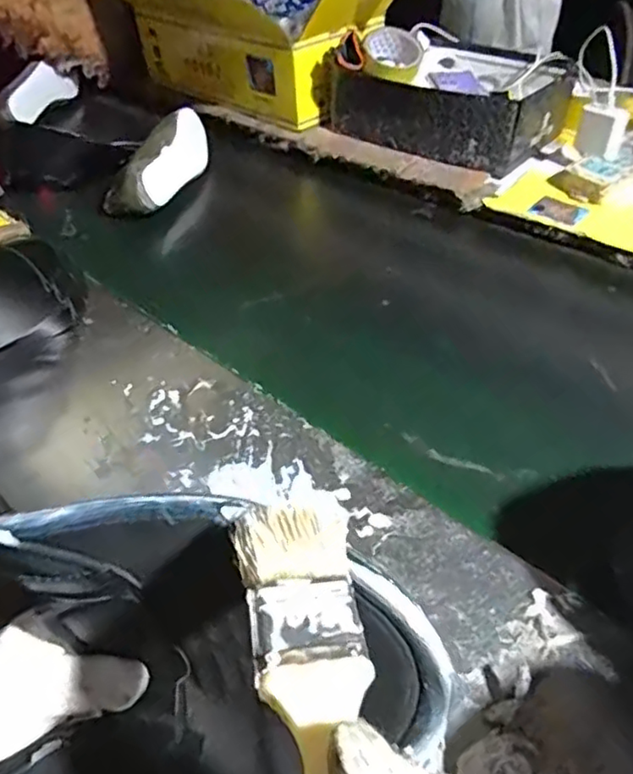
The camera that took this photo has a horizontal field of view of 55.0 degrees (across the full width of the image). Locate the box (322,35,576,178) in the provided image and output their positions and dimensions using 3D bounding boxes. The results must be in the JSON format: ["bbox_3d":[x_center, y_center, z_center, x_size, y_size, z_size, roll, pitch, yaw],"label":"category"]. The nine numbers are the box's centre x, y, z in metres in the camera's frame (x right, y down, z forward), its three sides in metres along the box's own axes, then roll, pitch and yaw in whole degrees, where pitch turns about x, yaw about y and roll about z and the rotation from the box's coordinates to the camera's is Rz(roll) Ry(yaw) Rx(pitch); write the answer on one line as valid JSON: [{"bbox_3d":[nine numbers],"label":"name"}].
[{"bbox_3d":[0.199,-0.448,0.960,0.339,0.110,0.222,27,50,27],"label":"box"}]

